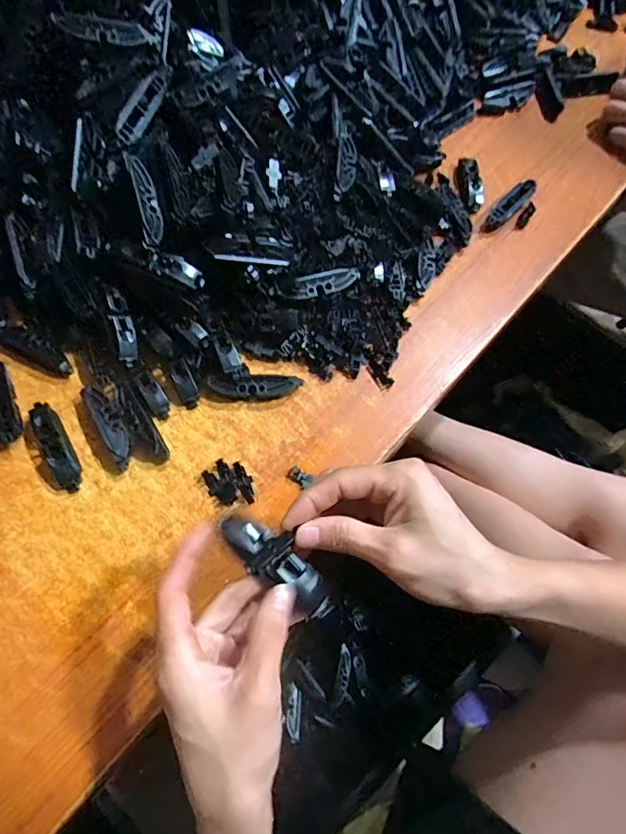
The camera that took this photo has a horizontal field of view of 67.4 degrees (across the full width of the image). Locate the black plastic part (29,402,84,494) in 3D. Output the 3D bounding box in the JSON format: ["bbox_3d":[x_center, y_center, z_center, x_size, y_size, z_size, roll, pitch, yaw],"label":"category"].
[{"bbox_3d":[-0.203,0.022,0.370,0.019,0.018,0.076,-29,70,-15],"label":"black plastic part"}]

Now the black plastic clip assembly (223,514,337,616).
[{"bbox_3d":[-0.018,0.082,0.263,0.076,0.015,0.025,42,69,-4],"label":"black plastic clip assembly"}]

